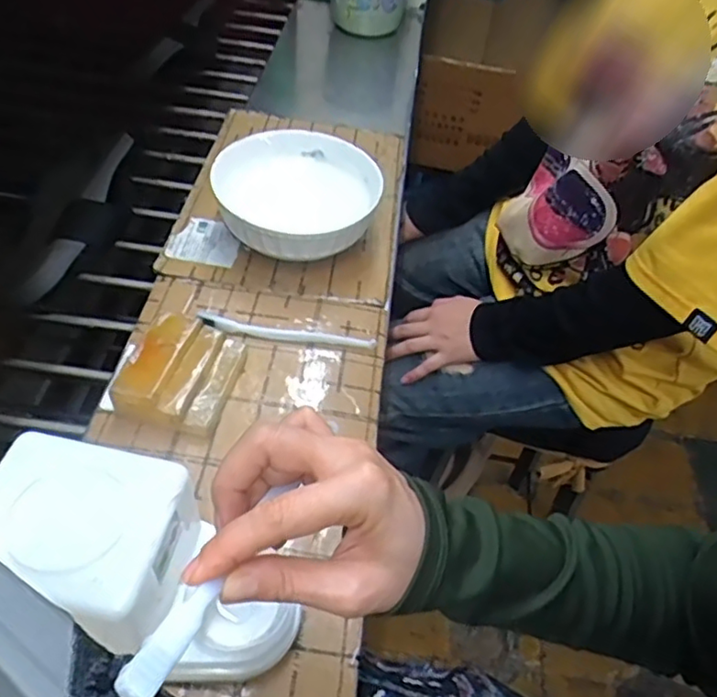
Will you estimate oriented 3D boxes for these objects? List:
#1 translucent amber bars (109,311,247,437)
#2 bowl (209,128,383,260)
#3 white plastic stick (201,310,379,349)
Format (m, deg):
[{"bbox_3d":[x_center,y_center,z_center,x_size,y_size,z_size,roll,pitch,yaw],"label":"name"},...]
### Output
[{"bbox_3d":[-0.148,0.019,0.536,0.082,0.044,0.105,14,49,3],"label":"translucent amber bars"},{"bbox_3d":[-0.065,-0.154,0.685,0.173,0.069,0.185,6,49,-3],"label":"bowl"},{"bbox_3d":[-0.068,-0.014,0.589,0.165,0.012,0.021,9,48,3],"label":"white plastic stick"}]

